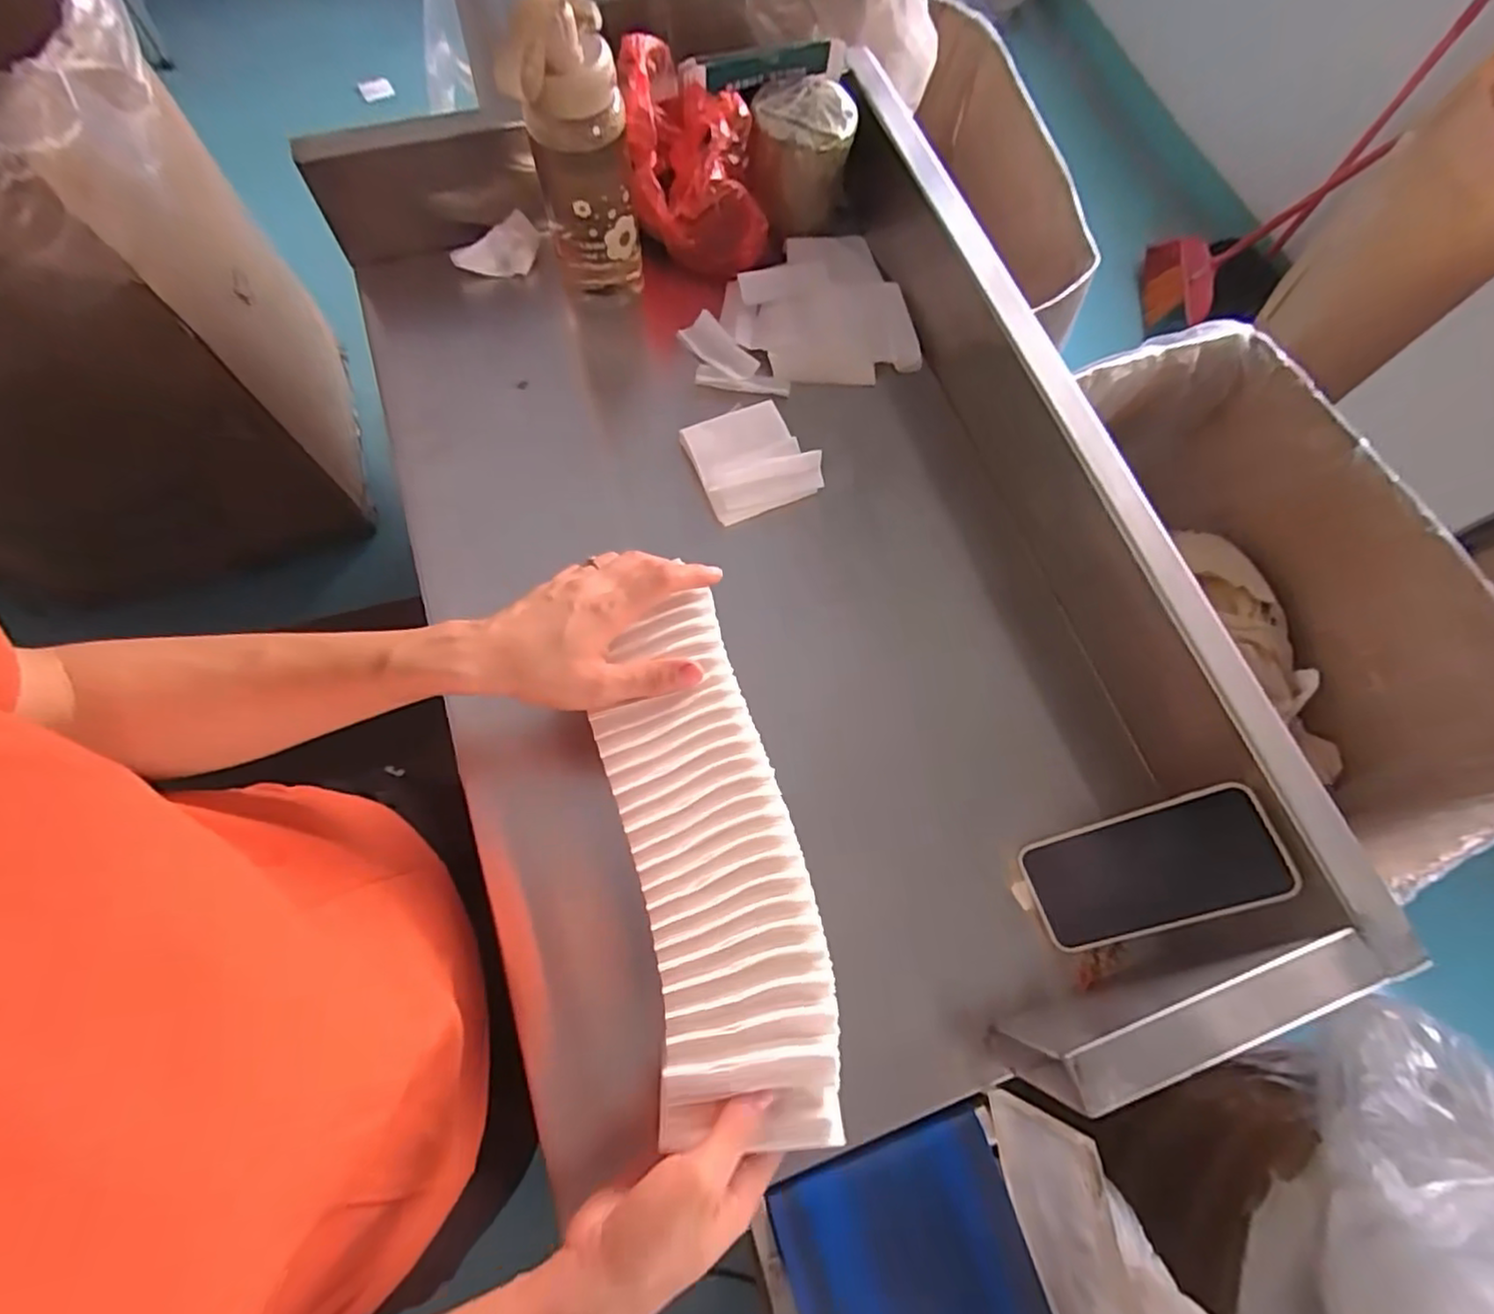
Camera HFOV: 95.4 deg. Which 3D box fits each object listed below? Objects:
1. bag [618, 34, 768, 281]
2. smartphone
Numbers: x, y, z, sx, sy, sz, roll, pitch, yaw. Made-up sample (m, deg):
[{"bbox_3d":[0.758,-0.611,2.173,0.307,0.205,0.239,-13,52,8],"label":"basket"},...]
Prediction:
[{"bbox_3d":[-0.048,-0.445,0.619,0.116,0.129,0.124,-9,71,-6],"label":"bag"},{"bbox_3d":[0.272,0.144,0.460,0.153,0.008,0.076,-27,71,22],"label":"smartphone"}]

